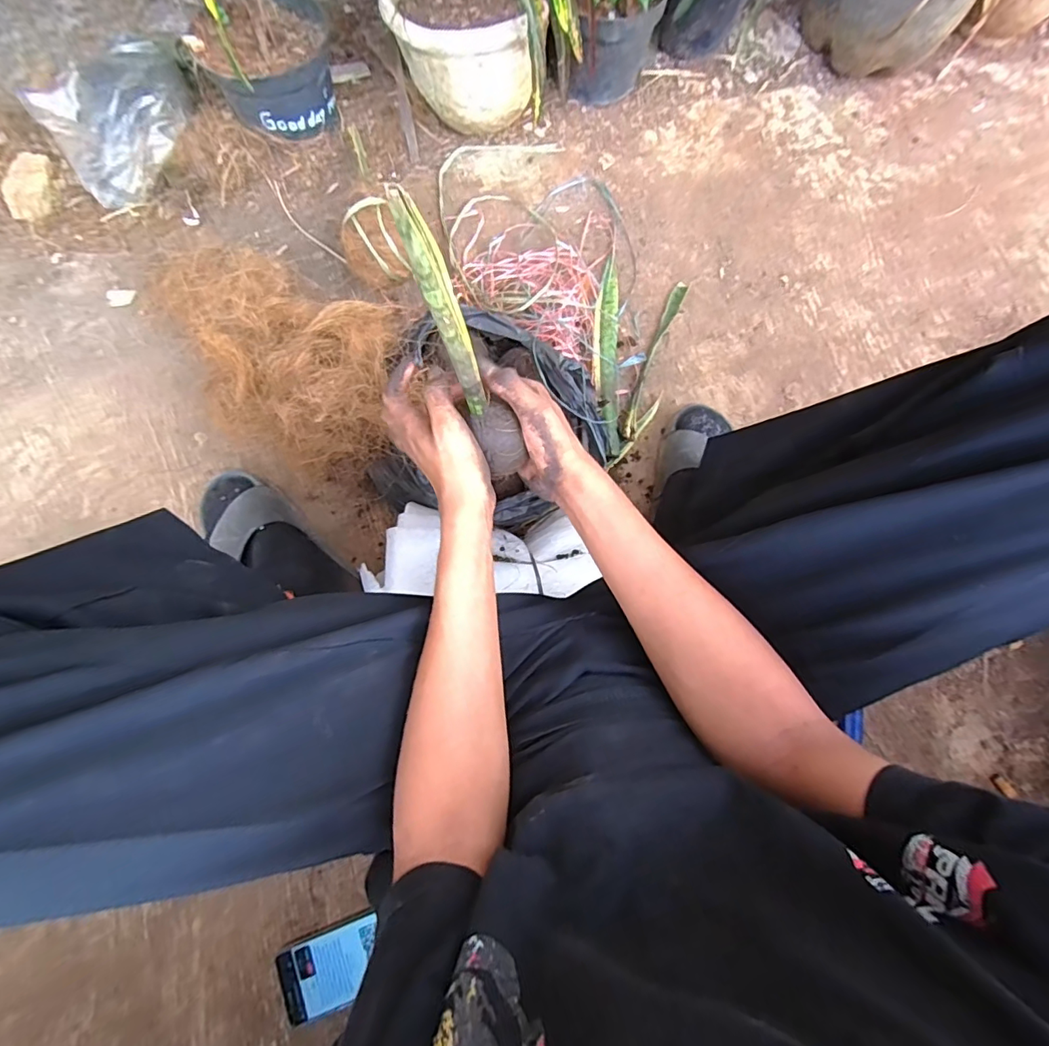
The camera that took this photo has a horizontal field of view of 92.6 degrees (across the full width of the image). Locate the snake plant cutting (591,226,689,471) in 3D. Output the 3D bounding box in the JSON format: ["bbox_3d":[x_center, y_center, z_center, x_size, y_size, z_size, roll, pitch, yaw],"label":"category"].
[{"bbox_3d":[0.142,-0.237,0.703,0.122,0.033,0.307,15,78,3],"label":"snake plant cutting"}]

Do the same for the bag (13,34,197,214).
[{"bbox_3d":[-0.572,-0.588,0.730,0.222,0.093,0.175,-39,80,-9],"label":"bag"}]

